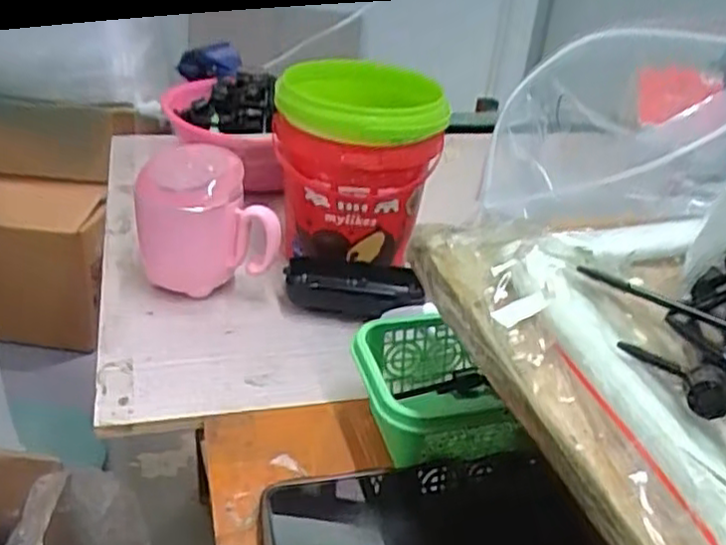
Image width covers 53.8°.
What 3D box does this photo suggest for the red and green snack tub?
[{"bbox_3d":[-0.004,-0.084,0.584,0.135,0.170,0.116,2,31,-6],"label":"red and green snack tub"}]

